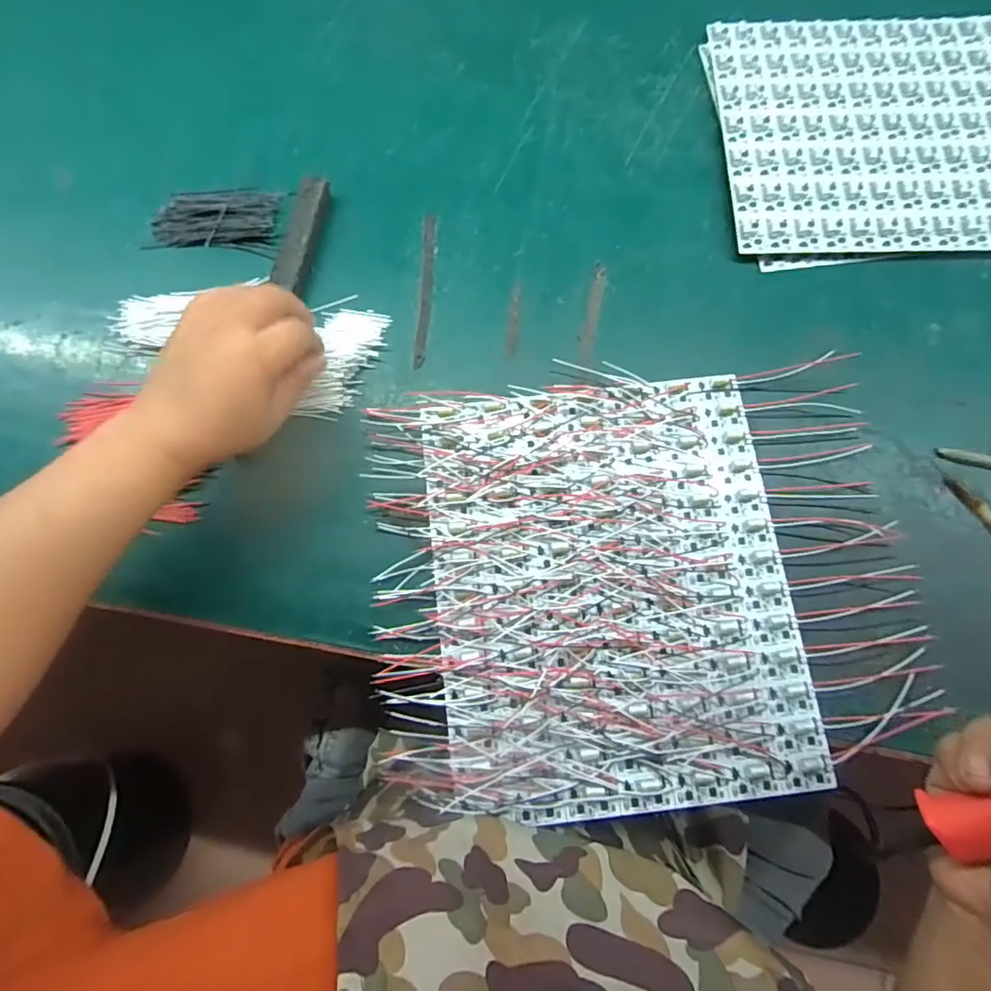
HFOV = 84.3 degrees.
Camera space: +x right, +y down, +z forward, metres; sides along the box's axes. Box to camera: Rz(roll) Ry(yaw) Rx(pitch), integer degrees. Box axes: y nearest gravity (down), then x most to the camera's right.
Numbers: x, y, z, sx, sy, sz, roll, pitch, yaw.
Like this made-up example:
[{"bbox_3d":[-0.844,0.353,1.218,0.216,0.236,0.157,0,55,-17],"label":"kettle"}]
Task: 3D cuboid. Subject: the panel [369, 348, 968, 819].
[{"bbox_3d":[0.102,0.054,0.381,0.361,0.014,0.295,-7,76,-1],"label":"panel"}]

